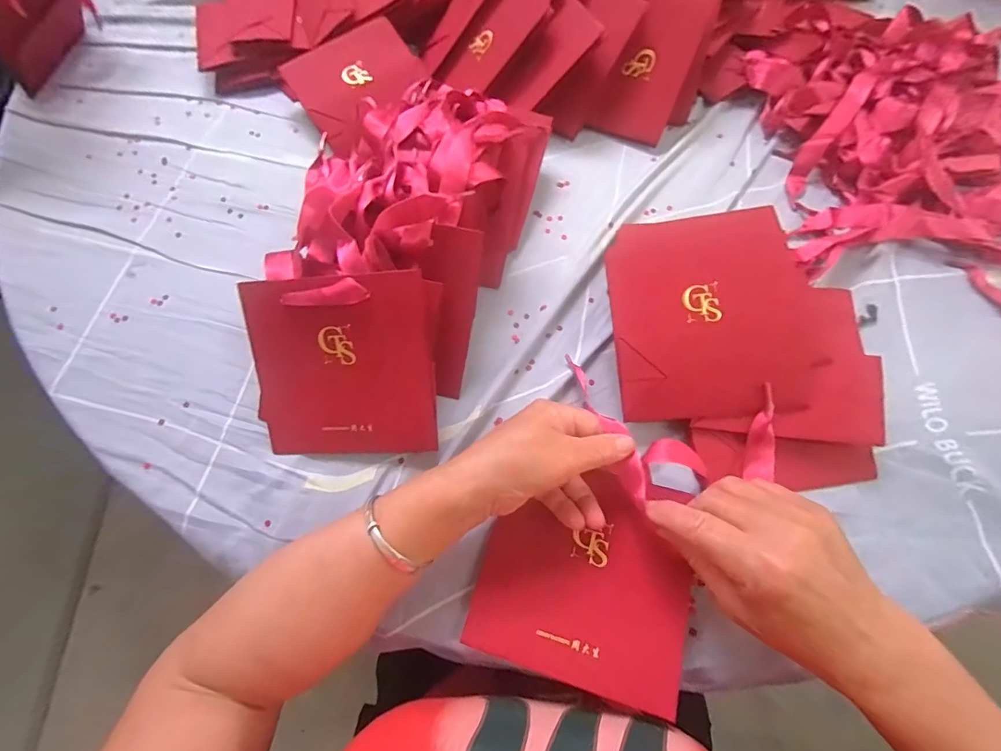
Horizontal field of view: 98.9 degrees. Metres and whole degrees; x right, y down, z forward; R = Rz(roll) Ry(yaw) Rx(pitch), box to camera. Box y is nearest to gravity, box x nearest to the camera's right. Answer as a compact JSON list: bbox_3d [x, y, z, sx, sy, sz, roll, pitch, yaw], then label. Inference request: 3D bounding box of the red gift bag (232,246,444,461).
[{"bbox_3d":[-0.124,-0.009,0.329,0.143,0.022,0.148,2,105,8],"label":"red gift bag"}]

